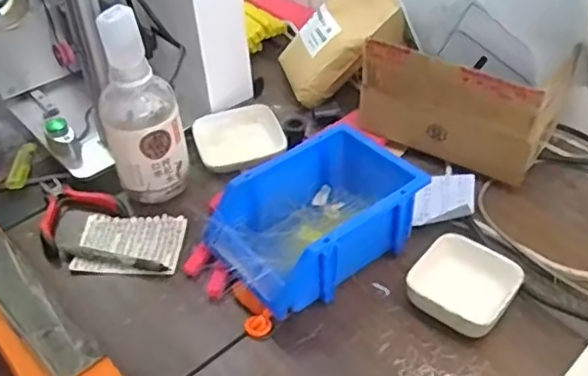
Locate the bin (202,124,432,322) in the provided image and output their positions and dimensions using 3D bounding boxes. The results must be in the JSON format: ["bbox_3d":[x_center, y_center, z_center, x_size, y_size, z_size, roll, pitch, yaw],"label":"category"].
[{"bbox_3d":[0.024,0.027,0.586,0.190,0.077,0.129,-25,47,-22],"label":"bin"}]

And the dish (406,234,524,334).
[{"bbox_3d":[0.150,0.086,0.549,0.081,0.026,0.084,27,50,29],"label":"dish"}]

